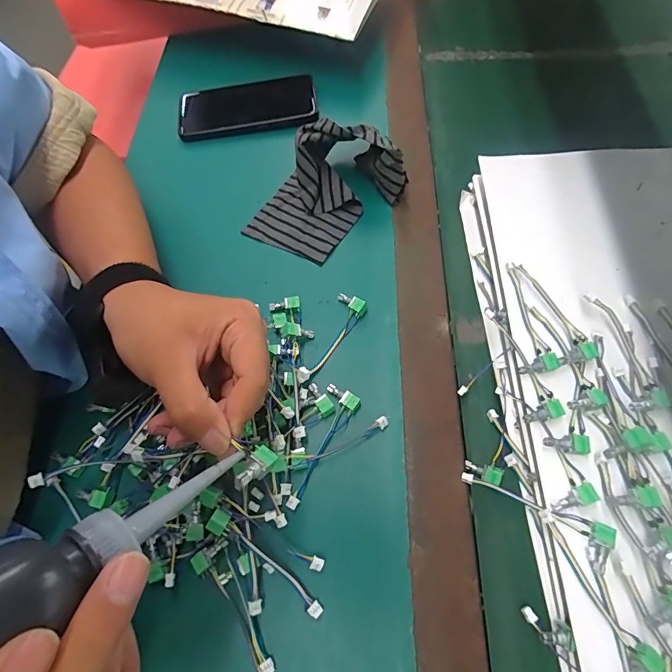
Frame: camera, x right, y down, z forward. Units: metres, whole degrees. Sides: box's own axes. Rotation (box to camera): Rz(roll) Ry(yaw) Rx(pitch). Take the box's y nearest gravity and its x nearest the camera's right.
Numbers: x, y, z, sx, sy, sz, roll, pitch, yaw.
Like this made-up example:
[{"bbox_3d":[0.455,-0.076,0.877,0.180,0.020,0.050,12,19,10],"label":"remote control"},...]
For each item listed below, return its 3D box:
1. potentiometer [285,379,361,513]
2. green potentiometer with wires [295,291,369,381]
[{"bbox_3d":[-0.016,0.083,0.317,0.027,0.008,0.095,26,67,15],"label":"potentiometer"},{"bbox_3d":[-0.005,0.002,0.355,0.028,0.008,0.089,25,67,14],"label":"green potentiometer with wires"}]

